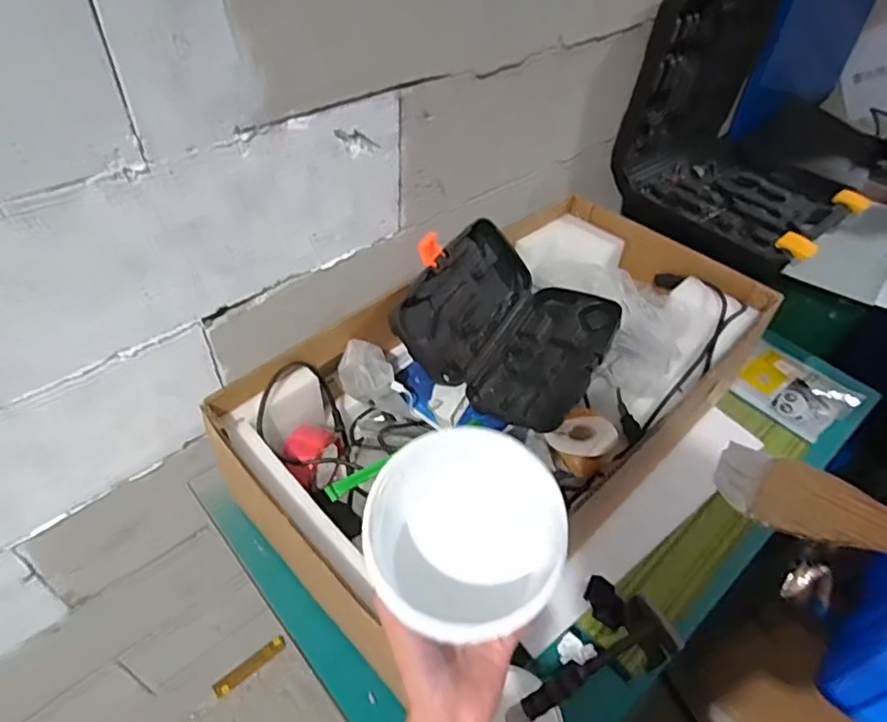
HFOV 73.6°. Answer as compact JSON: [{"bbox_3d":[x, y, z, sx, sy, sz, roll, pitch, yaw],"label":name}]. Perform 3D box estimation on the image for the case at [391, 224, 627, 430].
[{"bbox_3d":[0.094,-0.056,0.821,0.257,0.120,0.256,25,50,18],"label":"case"}]

